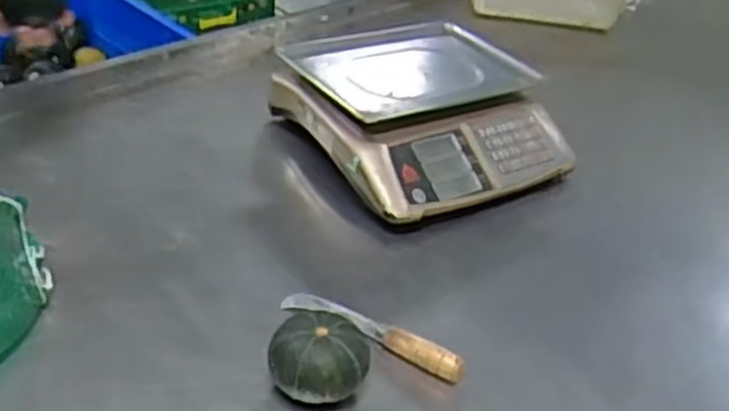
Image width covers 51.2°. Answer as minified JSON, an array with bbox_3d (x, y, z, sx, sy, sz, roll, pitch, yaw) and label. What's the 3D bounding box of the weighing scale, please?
[{"bbox_3d":[0.084,-0.135,1.096,0.342,0.119,0.350,-17,42,-31],"label":"weighing scale"}]

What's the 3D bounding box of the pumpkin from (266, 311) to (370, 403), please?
[{"bbox_3d":[-0.043,0.149,0.724,0.094,0.070,0.078,4,35,-5],"label":"pumpkin"}]

